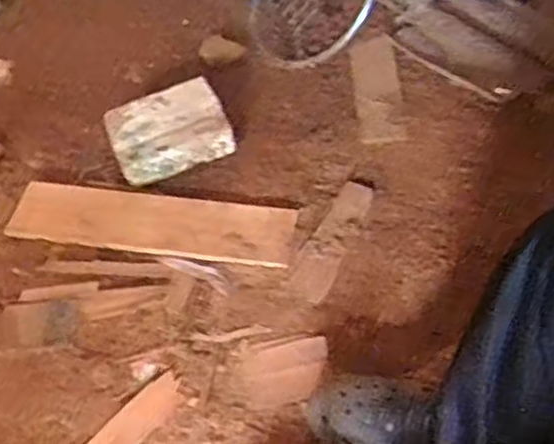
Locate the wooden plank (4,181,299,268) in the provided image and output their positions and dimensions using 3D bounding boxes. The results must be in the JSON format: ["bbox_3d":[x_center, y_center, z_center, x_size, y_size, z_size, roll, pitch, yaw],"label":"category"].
[{"bbox_3d":[-0.177,-0.006,1.034,0.396,0.014,0.110,6,51,9],"label":"wooden plank"}]

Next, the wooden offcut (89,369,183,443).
[{"bbox_3d":[-0.203,0.268,0.839,0.048,0.008,0.239,35,61,28],"label":"wooden offcut"}]

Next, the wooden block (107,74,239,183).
[{"bbox_3d":[-0.165,-0.138,1.106,0.176,0.068,0.123,-19,52,-11],"label":"wooden block"}]

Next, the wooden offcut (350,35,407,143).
[{"bbox_3d":[0.168,-0.227,1.205,0.077,0.015,0.252,-3,51,2],"label":"wooden offcut"}]

